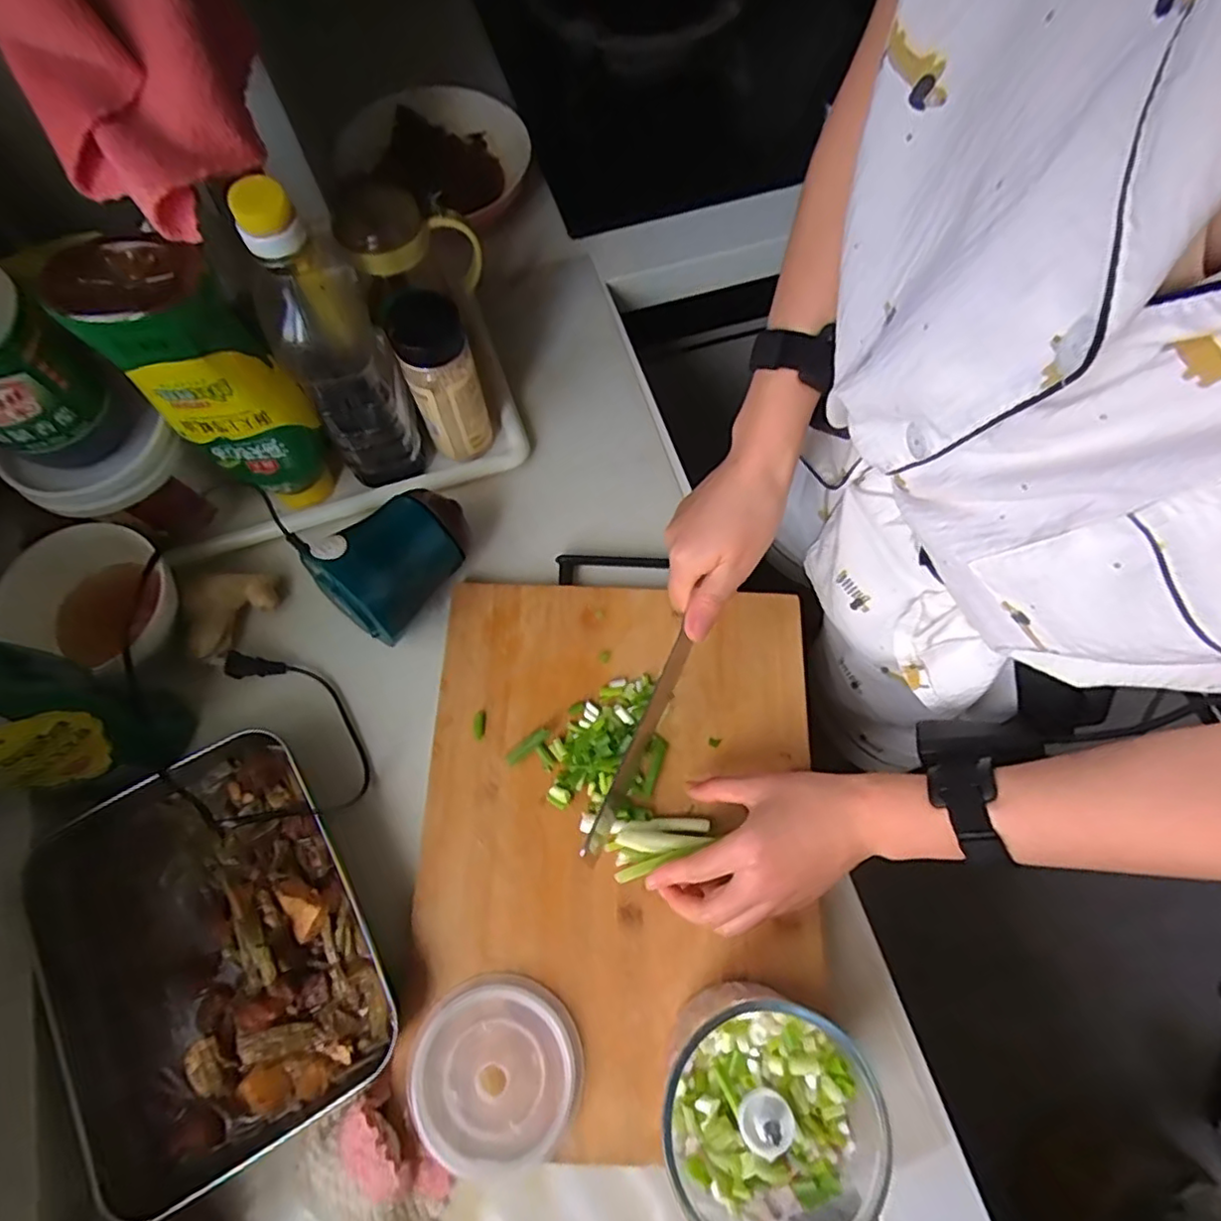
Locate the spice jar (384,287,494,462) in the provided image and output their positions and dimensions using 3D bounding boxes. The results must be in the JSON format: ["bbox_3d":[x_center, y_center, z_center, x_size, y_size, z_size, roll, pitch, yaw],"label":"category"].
[{"bbox_3d":[-0.139,-0.189,0.542,0.055,0.163,0.049,-20,72,-7],"label":"spice jar"}]

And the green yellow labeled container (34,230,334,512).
[{"bbox_3d":[-0.285,-0.159,0.473,0.079,0.219,0.079,0,70,0],"label":"green yellow labeled container"}]

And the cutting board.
[{"bbox_3d":[0.005,0.161,0.476,0.291,0.023,0.379,2,70,0],"label":"cutting board"}]

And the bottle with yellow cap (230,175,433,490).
[{"bbox_3d":[-0.209,-0.201,0.487,0.075,0.236,0.094,-27,73,-10],"label":"bottle with yellow cap"}]

